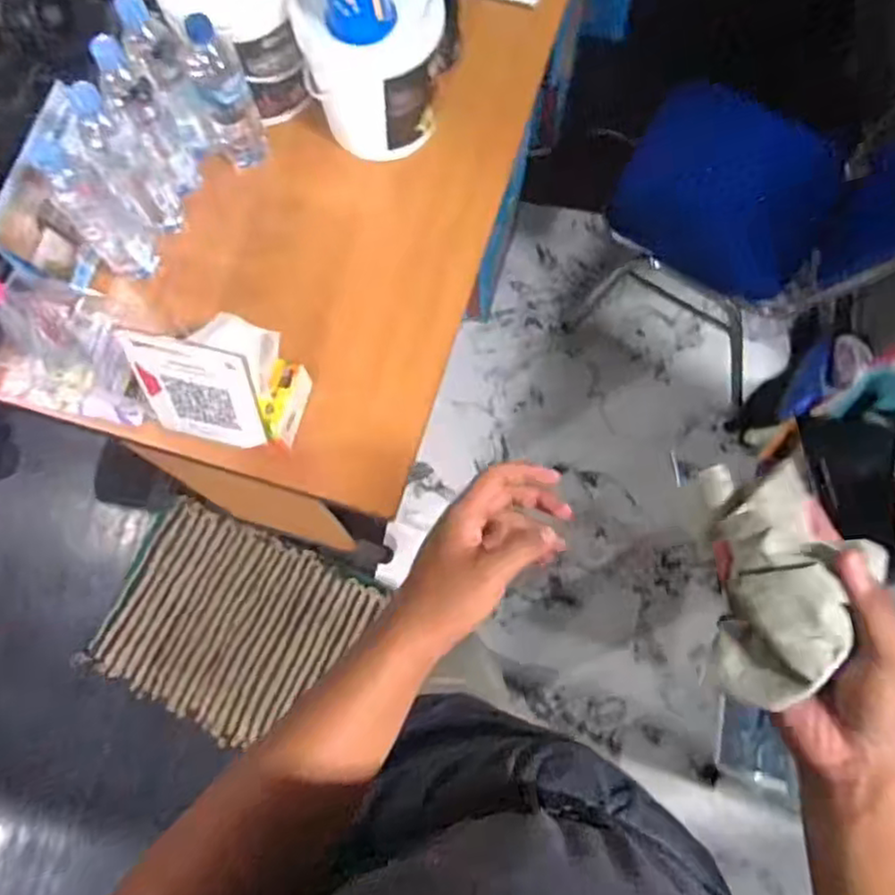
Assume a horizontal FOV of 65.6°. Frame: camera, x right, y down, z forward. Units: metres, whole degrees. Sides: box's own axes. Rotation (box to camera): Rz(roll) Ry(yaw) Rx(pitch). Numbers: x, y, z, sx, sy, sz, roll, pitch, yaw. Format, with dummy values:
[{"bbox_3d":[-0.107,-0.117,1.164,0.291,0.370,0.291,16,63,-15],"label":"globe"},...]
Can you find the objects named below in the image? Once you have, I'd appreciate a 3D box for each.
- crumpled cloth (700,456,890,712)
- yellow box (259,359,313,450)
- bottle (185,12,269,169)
[{"bbox_3d":[0.207,0.074,0.426,0.074,0.061,0.152,5,66,4],"label":"crumpled cloth"},{"bbox_3d":[-0.210,-0.055,0.900,0.037,0.064,0.103,15,74,6],"label":"yellow box"},{"bbox_3d":[-0.315,-0.497,0.984,0.072,0.217,0.072,-26,74,-6],"label":"bottle"}]

